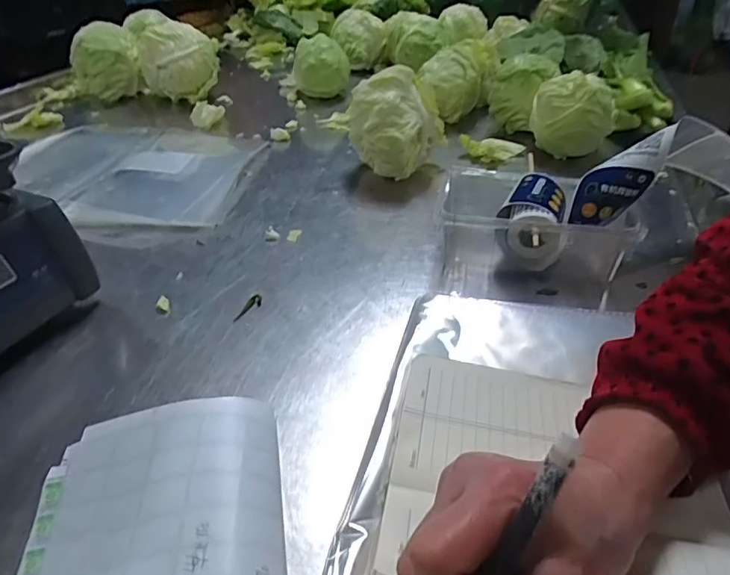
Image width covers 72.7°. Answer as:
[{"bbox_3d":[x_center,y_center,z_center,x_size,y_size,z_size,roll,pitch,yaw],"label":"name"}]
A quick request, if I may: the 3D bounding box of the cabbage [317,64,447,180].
[{"bbox_3d":[0.035,-0.205,0.629,0.094,0.124,0.114,21,43,29],"label":"cabbage"}]

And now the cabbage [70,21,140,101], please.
[{"bbox_3d":[-0.452,-0.393,0.880,0.115,0.128,0.117,-21,40,-23],"label":"cabbage"}]

